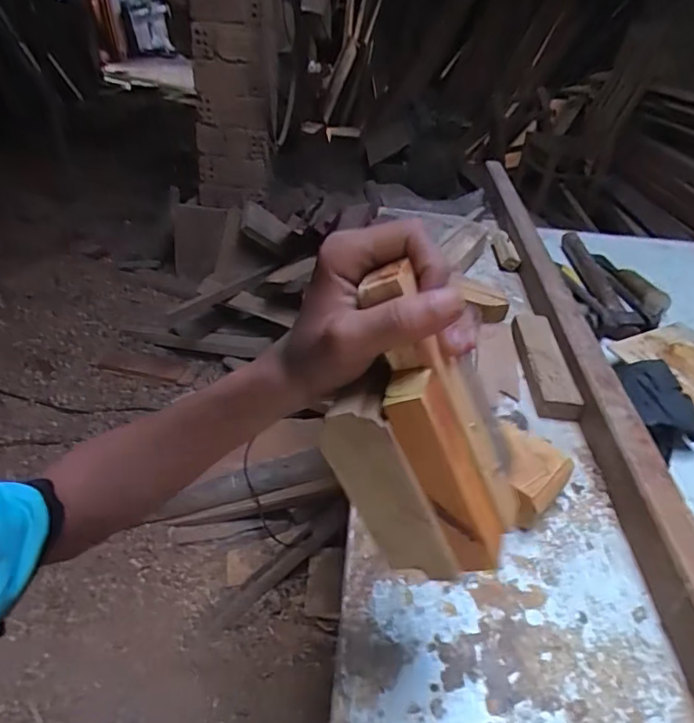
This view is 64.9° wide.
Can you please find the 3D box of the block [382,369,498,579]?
[{"bbox_3d":[0.047,0.054,0.255,0.018,0.104,0.022,-11,22,38],"label":"block"}]

